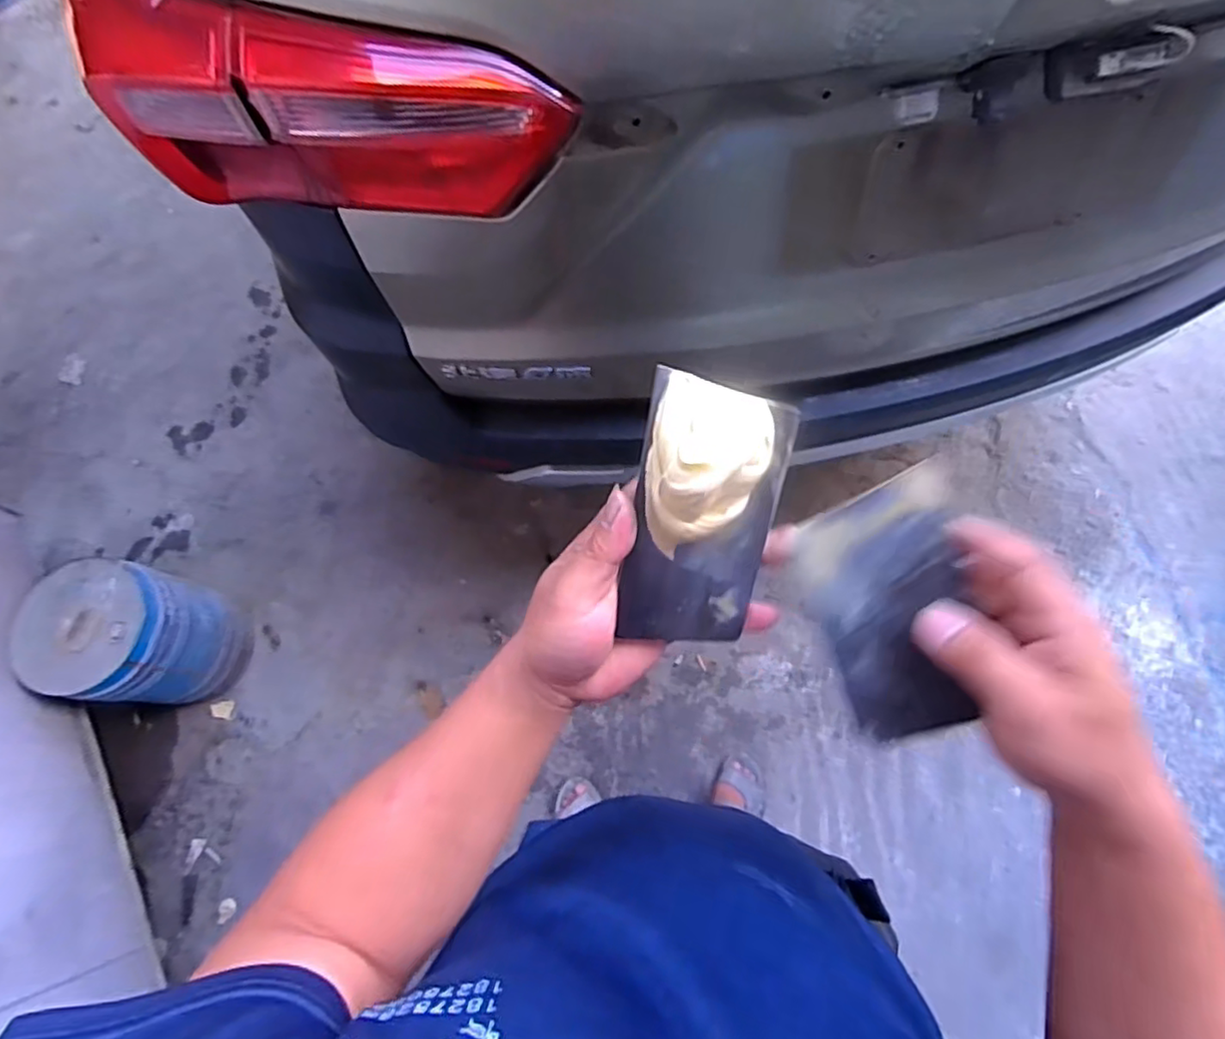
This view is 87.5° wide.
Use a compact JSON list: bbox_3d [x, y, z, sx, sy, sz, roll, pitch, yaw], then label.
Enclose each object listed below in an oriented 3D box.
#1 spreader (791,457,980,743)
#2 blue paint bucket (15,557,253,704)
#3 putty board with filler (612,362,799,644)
[{"bbox_3d":[0.140,0.046,0.313,0.075,0.005,0.128,-21,100,14],"label":"spreader"},{"bbox_3d":[-0.956,0.245,1.317,0.229,0.358,0.261,7,72,6],"label":"blue paint bucket"},{"bbox_3d":[0.046,0.004,0.309,0.072,0.024,0.134,4,115,-16],"label":"putty board with filler"}]

